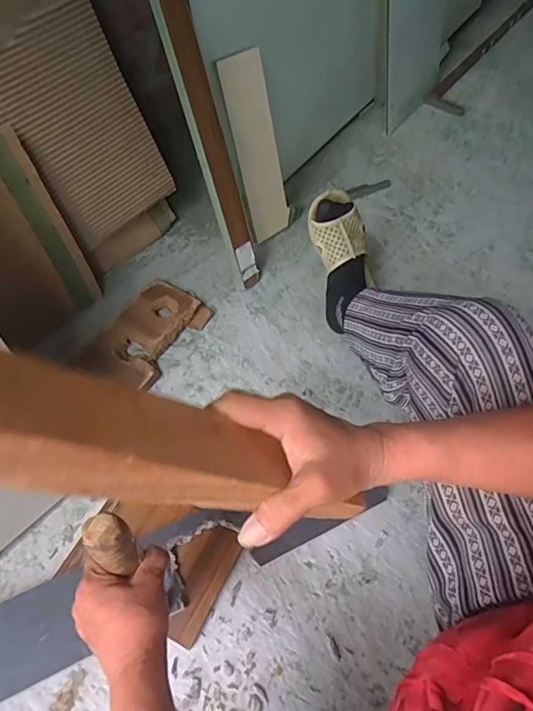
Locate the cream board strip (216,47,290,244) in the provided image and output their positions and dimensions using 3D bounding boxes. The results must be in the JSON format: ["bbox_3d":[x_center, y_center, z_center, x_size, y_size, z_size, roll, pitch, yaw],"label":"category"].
[{"bbox_3d":[-0.013,-0.361,0.837,0.093,0.305,0.018,-35,44,-25],"label":"cream board strip"}]

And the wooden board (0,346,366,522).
[{"bbox_3d":[-0.059,0.048,0.259,0.273,0.031,0.061,24,47,-39],"label":"wooden board"}]

